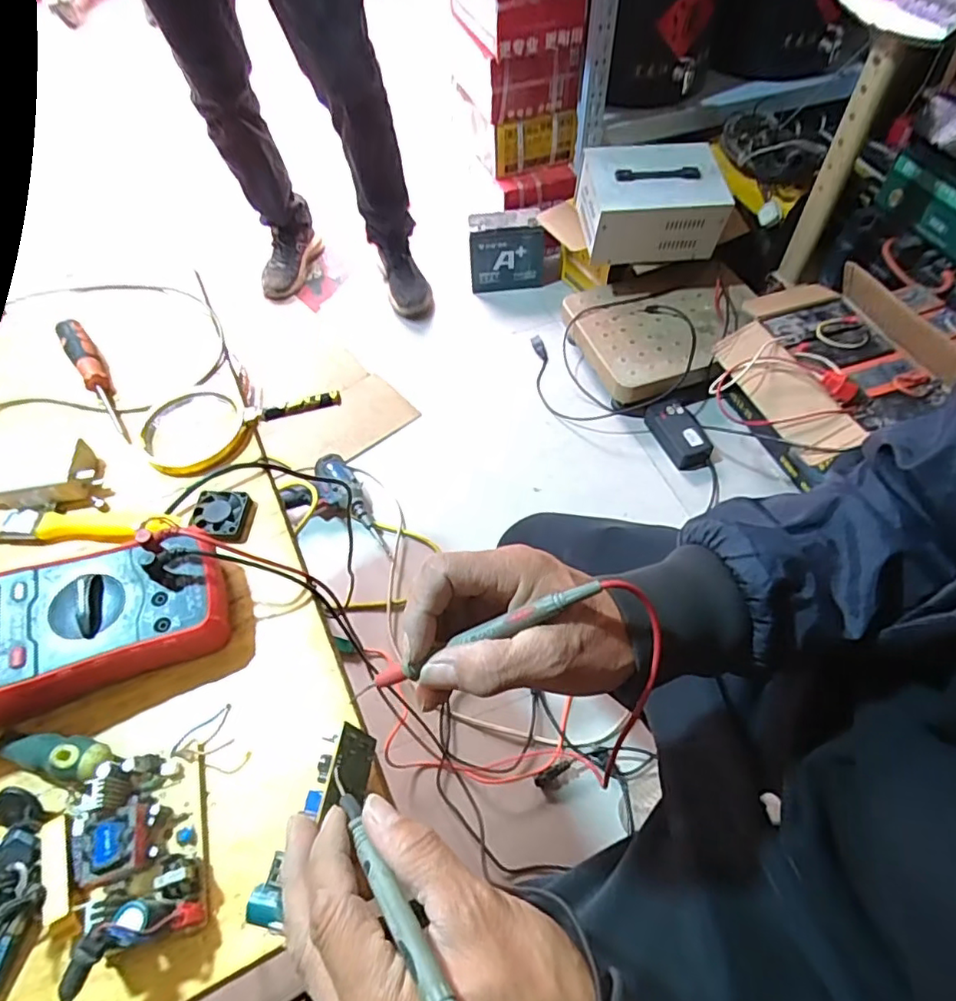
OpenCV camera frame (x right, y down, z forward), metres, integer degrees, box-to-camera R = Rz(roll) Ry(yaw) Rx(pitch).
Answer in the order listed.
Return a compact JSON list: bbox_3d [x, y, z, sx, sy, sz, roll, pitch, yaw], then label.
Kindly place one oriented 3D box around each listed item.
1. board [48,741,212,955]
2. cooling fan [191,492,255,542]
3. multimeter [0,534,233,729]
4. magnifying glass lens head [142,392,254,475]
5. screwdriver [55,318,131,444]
[{"bbox_3d":[-0.197,0.191,0.315,0.081,0.039,0.099,-16,57,-8],"label":"board"},{"bbox_3d":[-0.201,0.013,0.457,0.044,0.015,0.042,2,56,4],"label":"cooling fan"},{"bbox_3d":[-0.260,0.082,0.377,0.183,0.046,0.098,-19,57,-10],"label":"multimeter"},{"bbox_3d":[-0.248,-0.061,0.504,0.085,0.019,0.094,-37,62,-21],"label":"magnifying glass lens head"},{"bbox_3d":[-0.351,-0.116,0.534,0.023,0.029,0.159,-34,61,-19],"label":"screwdriver"}]

